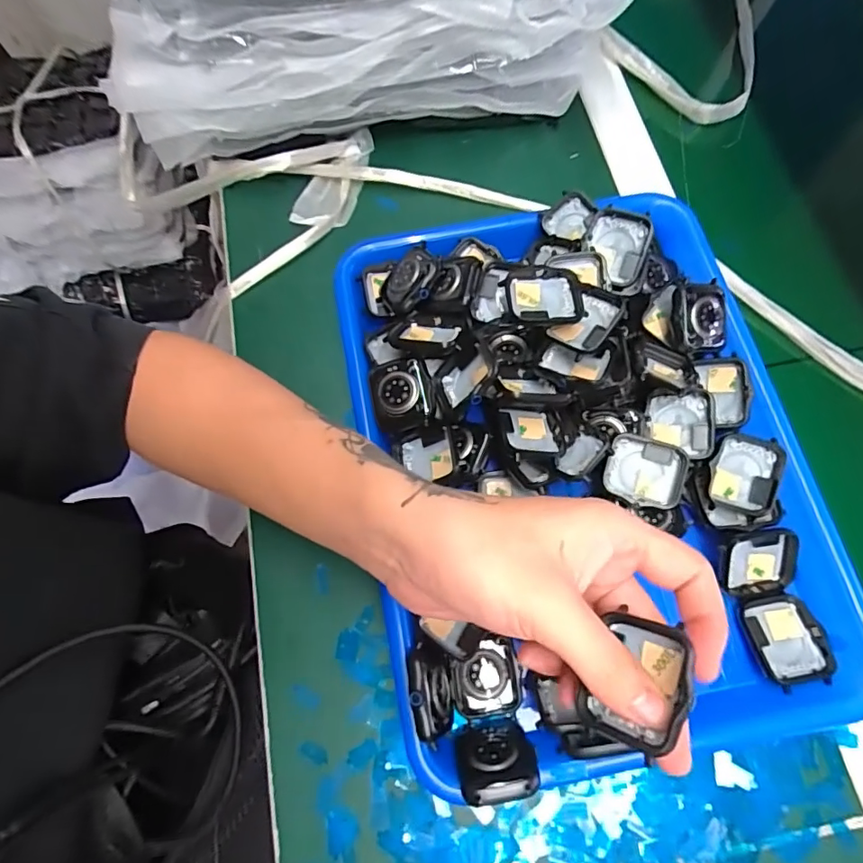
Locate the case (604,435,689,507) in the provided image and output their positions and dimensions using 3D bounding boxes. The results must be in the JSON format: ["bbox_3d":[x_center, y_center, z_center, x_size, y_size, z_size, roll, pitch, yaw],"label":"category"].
[{"bbox_3d":[0.123,0.023,0.294,0.041,0.011,0.035,14,71,6],"label":"case"}]

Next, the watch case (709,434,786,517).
[{"bbox_3d":[0.180,0.025,0.296,0.035,0.011,0.043,17,94,13],"label":"watch case"}]

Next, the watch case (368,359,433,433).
[{"bbox_3d":[-0.018,-0.022,0.306,0.036,0.013,0.040,-8,70,-1],"label":"watch case"}]

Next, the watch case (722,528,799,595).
[{"bbox_3d":[0.183,0.072,0.288,0.043,0.010,0.039,-7,111,-7],"label":"watch case"}]

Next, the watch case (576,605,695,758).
[{"bbox_3d":[0.077,0.094,0.192,0.040,0.011,0.043,5,60,45],"label":"watch case"}]

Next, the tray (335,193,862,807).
[{"bbox_3d":[0.085,0.008,0.305,0.252,0.060,0.331,-10,70,-2],"label":"tray"}]

